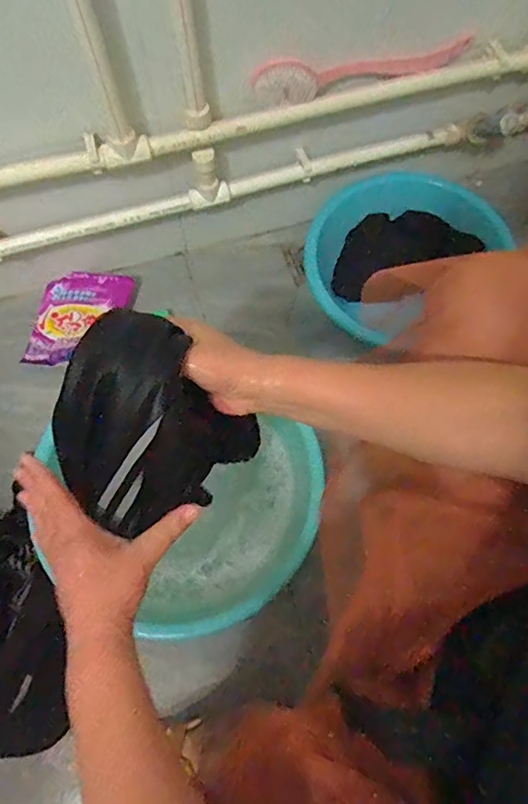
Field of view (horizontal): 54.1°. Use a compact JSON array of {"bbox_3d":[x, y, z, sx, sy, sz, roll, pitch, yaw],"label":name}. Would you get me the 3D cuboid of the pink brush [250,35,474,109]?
[{"bbox_3d":[0.141,-0.471,0.728,0.322,0.065,0.047,-22,71,-9],"label":"pink brush"}]

